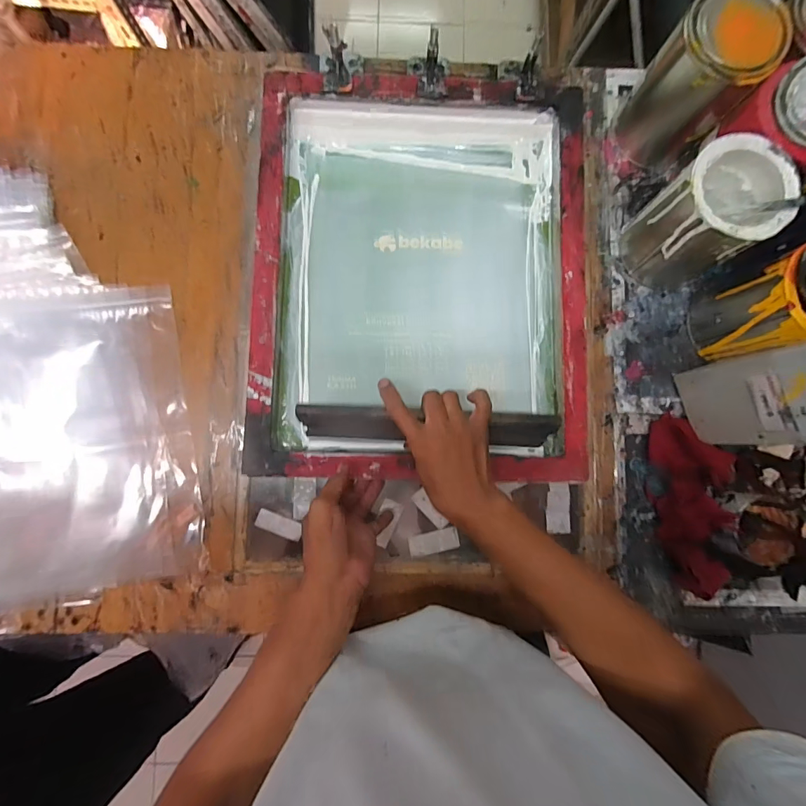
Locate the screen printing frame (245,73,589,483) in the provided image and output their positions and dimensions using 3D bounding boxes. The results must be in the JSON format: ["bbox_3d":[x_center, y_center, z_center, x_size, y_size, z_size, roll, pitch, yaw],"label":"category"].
[{"bbox_3d":[0.025,-0.153,0.524,0.397,0.042,0.475,2,85,-2],"label":"screen printing frame"}]

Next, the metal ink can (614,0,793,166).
[{"bbox_3d":[0.343,-0.376,0.494,0.098,0.161,0.102,0,85,-2],"label":"metal ink can"}]

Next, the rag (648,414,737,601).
[{"bbox_3d":[0.366,0.124,0.513,0.108,0.043,0.212,1,85,-2],"label":"rag"}]

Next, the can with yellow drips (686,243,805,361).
[{"bbox_3d":[0.429,-0.116,0.474,0.100,0.159,0.102,0,85,-2],"label":"can with yellow drips"}]

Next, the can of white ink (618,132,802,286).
[{"bbox_3d":[0.343,-0.212,0.485,0.111,0.145,0.103,0,85,-2],"label":"can of white ink"}]

